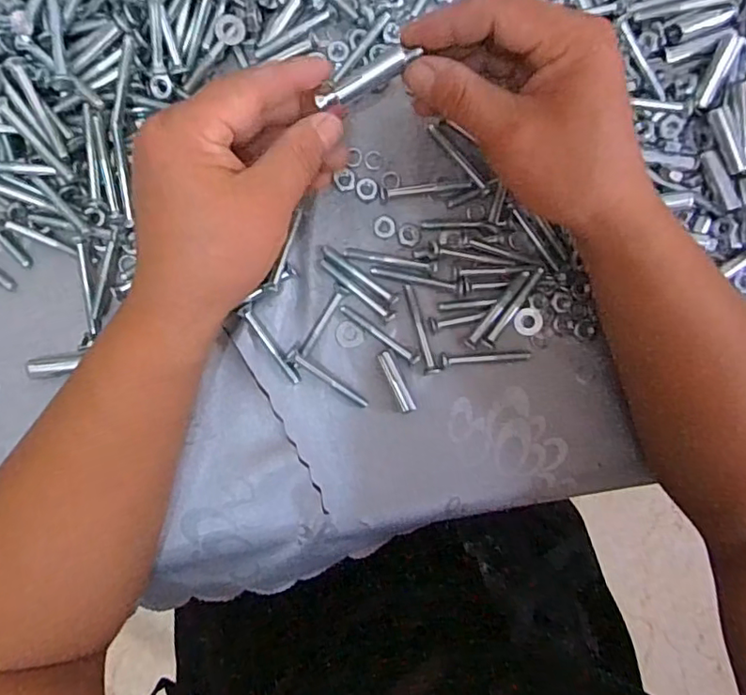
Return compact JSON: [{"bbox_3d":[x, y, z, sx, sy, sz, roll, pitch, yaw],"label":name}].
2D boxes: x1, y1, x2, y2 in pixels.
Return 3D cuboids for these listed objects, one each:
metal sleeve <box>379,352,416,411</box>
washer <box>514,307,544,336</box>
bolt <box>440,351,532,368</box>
[{"bbox_3d":[0.014,0.020,0.348,0.009,0.008,0.039,-24,92,-3],"label":"metal sleeve"},{"bbox_3d":[0.096,-0.016,0.354,0.017,0.004,0.017,0,90,-4],"label":"washer"},{"bbox_3d":[0.069,0.006,0.352,0.057,0.006,0.008,-5,91,-4],"label":"bolt"}]

